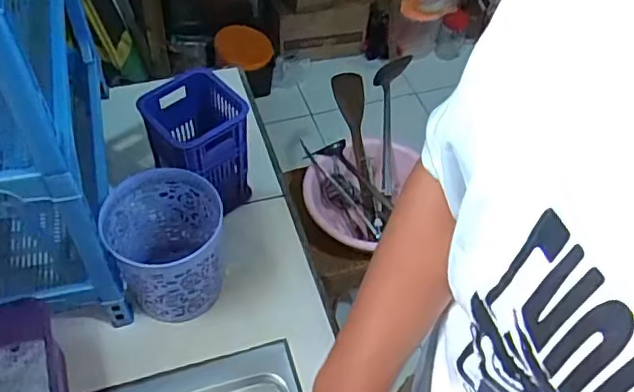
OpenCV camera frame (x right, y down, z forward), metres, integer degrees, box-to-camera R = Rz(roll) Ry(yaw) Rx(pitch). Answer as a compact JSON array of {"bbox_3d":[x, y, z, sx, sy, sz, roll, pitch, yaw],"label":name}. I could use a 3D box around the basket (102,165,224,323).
[{"bbox_3d":[-0.164,0.066,0.669,0.115,0.160,0.113,-14,55,-15],"label":"basket"}]

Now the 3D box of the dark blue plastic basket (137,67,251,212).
[{"bbox_3d":[-0.151,-0.056,0.735,0.108,0.161,0.100,-31,61,-25],"label":"dark blue plastic basket"}]

